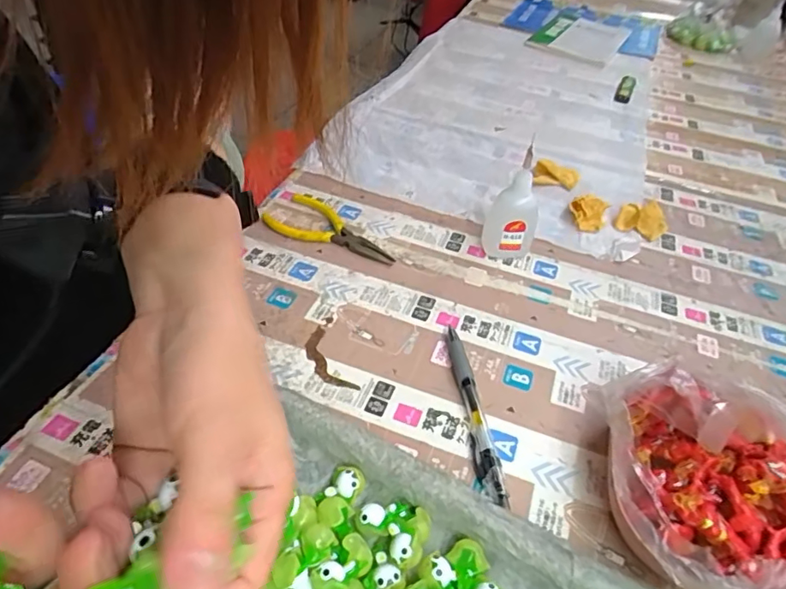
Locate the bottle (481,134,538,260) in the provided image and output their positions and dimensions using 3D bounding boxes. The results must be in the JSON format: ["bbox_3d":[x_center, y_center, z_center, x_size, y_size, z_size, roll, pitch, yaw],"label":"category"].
[{"bbox_3d":[0.106,-0.079,0.465,0.038,0.100,0.030,-8,44,-16],"label":"bottle"}]

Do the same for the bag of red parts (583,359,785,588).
[{"bbox_3d":[0.190,0.103,0.305,0.139,0.070,0.151,6,42,-1],"label":"bag of red parts"}]

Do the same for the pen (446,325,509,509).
[{"bbox_3d":[0.053,0.075,0.364,0.014,0.010,0.139,0,43,-8],"label":"pen"}]

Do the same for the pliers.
[{"bbox_3d":[-0.055,-0.057,0.496,0.129,0.006,0.059,29,47,22],"label":"pliers"}]

